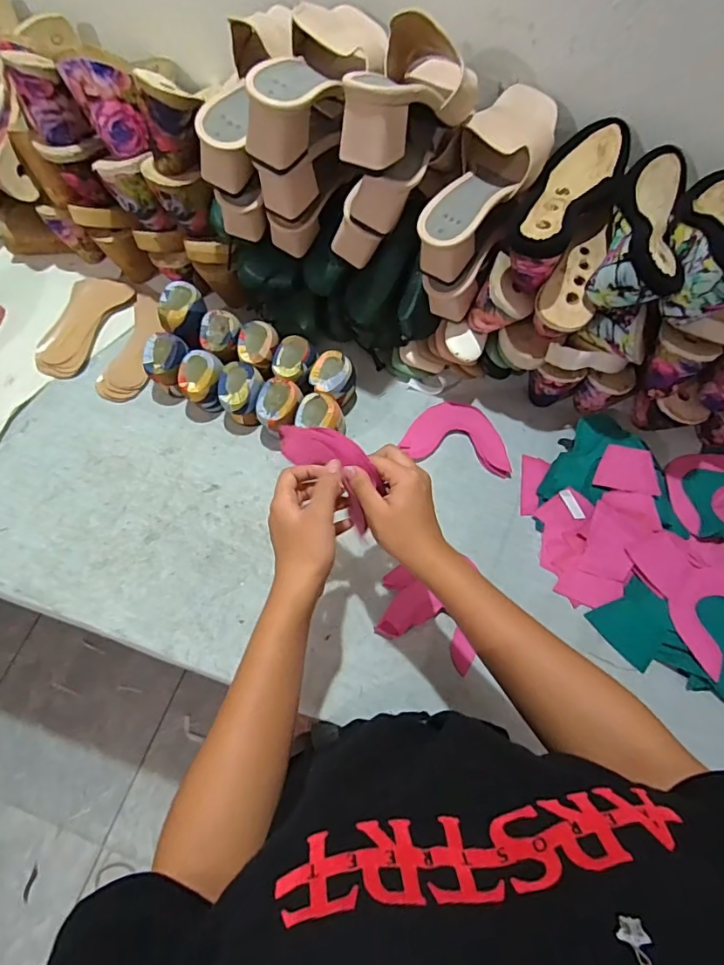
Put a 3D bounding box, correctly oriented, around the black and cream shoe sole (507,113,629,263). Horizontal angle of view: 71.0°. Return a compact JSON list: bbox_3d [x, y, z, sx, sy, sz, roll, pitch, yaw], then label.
[{"bbox_3d":[0.216,-0.301,0.553,0.080,0.074,0.221,32,70,11],"label":"black and cream shoe sole"}]

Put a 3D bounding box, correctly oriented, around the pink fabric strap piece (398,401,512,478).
[{"bbox_3d":[0.127,-0.063,0.671,0.138,0.011,0.091,10,67,3],"label":"pink fabric strap piece"}]

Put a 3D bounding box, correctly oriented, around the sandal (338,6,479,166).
[{"bbox_3d":[0.054,-0.368,0.473,0.087,0.081,0.219,20,68,7],"label":"sandal"}]

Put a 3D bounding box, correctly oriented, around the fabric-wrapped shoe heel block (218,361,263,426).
[{"bbox_3d":[-0.151,-0.110,0.646,0.051,0.068,0.055,7,67,2],"label":"fabric-wrapped shoe heel block"}]

